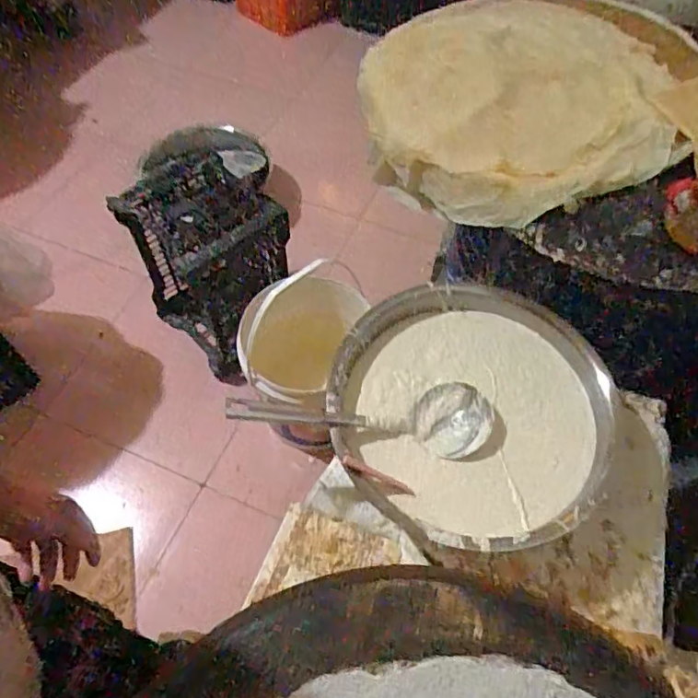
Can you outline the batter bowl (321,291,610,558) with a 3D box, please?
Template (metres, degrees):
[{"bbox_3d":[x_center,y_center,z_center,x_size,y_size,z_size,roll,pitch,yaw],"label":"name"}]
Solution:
[{"bbox_3d":[0.159,0.097,0.802,0.349,0.141,0.373,0,58,-1],"label":"batter bowl"}]

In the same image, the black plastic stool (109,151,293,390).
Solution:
[{"bbox_3d":[-0.387,-0.232,1.501,0.381,0.494,0.283,39,65,21],"label":"black plastic stool"}]

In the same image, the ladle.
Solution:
[{"bbox_3d":[0.021,0.088,0.765,0.363,0.046,0.098,6,54,-12],"label":"ladle"}]

